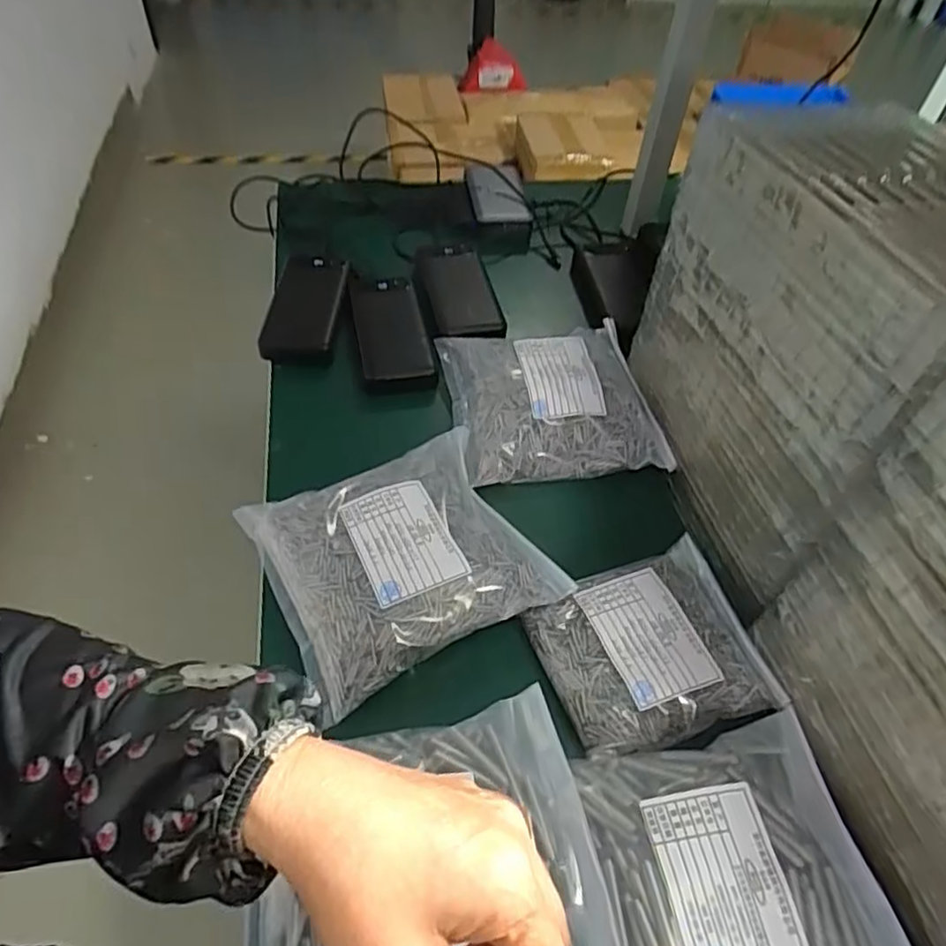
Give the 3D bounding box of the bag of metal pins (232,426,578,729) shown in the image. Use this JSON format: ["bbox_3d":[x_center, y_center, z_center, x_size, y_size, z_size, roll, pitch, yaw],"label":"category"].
[{"bbox_3d":[-0.052,0.054,0.506,0.193,0.027,0.177,-21,56,-22],"label":"bag of metal pins"}]

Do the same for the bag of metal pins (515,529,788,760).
[{"bbox_3d":[0.128,0.123,0.490,0.157,0.022,0.134,-10,53,-15],"label":"bag of metal pins"}]

